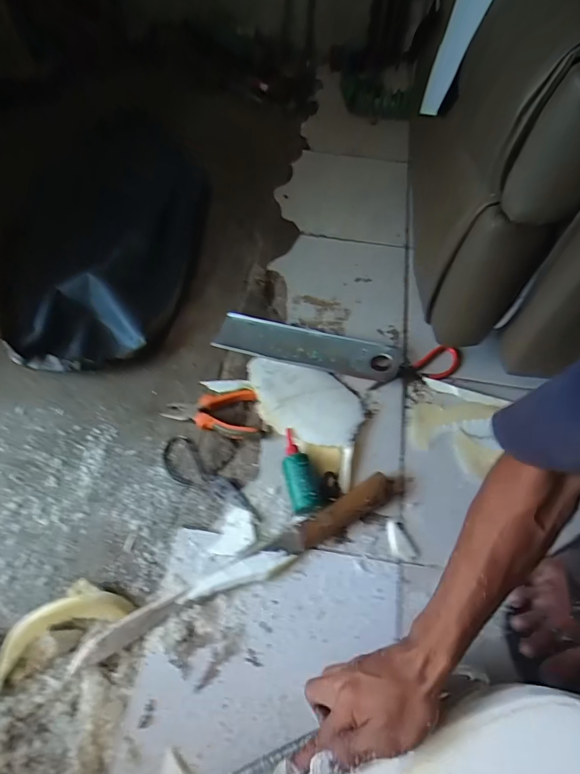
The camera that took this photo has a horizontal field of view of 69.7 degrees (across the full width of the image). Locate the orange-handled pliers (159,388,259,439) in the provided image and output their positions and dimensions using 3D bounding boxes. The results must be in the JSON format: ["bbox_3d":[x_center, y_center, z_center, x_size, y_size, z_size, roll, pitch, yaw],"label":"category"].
[{"bbox_3d":[-0.121,0.047,0.635,0.137,0.028,0.075,-5,59,-5],"label":"orange-handled pliers"}]

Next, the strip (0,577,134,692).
[{"bbox_3d":[-0.274,0.277,0.488,0.154,0.034,0.061,-26,63,-16],"label":"strip"}]

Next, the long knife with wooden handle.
[{"bbox_3d":[-0.052,0.220,0.523,0.433,0.025,0.043,-24,63,-16],"label":"long knife with wooden handle"}]

